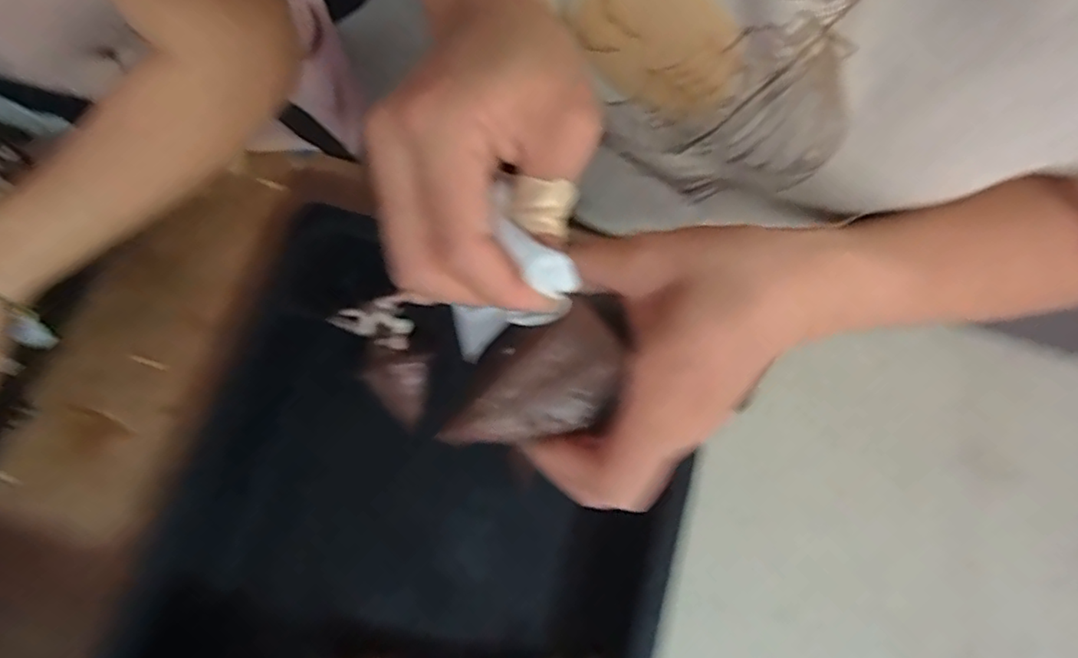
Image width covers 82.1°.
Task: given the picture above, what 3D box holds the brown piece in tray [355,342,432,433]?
[{"bbox_3d":[-0.109,0.038,0.462,0.049,0.006,0.059,16,97,-1],"label":"brown piece in tray"}]

